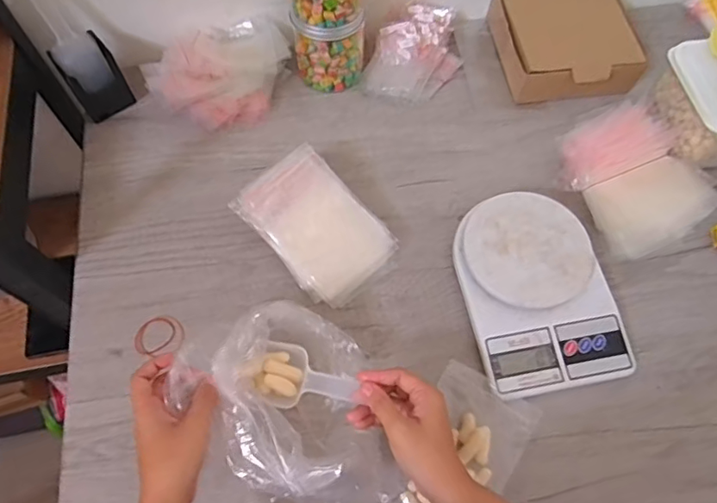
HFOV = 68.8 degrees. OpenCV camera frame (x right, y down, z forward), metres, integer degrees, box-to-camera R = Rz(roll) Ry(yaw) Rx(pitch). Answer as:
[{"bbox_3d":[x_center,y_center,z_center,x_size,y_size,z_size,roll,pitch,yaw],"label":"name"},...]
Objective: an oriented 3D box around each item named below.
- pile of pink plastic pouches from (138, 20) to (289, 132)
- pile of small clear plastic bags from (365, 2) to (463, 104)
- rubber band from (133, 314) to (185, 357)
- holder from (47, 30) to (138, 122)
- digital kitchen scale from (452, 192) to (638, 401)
[{"bbox_3d":[-0.169,-0.231,0.671,0.174,0.066,0.134,-42,72,-18],"label":"pile of pink plastic pouches"},{"bbox_3d":[0.077,-0.262,0.691,0.100,0.059,0.156,36,69,15],"label":"pile of small clear plastic bags"},{"bbox_3d":[-0.209,0.088,0.547,0.051,0.006,0.043,-10,65,-6],"label":"rubber band"},{"bbox_3d":[-0.326,-0.214,0.648,0.066,0.075,0.055,-36,70,-16],"label":"holder"},{"bbox_3d":[0.188,0.039,0.559,0.155,0.039,0.212,-10,65,-6],"label":"digital kitchen scale"}]

